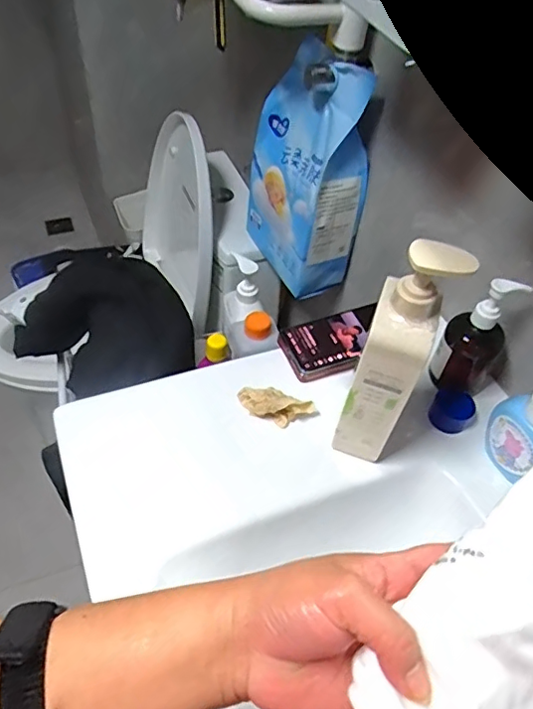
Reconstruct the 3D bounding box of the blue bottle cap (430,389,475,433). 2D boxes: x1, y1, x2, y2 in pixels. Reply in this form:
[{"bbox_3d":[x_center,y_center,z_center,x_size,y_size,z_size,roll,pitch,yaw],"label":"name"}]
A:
[{"bbox_3d":[0.217,0.066,0.656,0.044,0.028,0.044,3,49,-4],"label":"blue bottle cap"}]

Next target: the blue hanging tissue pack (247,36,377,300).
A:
[{"bbox_3d":[0.062,-0.290,0.908,0.100,0.340,0.204,-20,54,-22],"label":"blue hanging tissue pack"}]

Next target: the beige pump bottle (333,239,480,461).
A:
[{"bbox_3d":[0.119,0.008,0.530,0.062,0.248,0.059,20,50,11],"label":"beige pump bottle"}]

